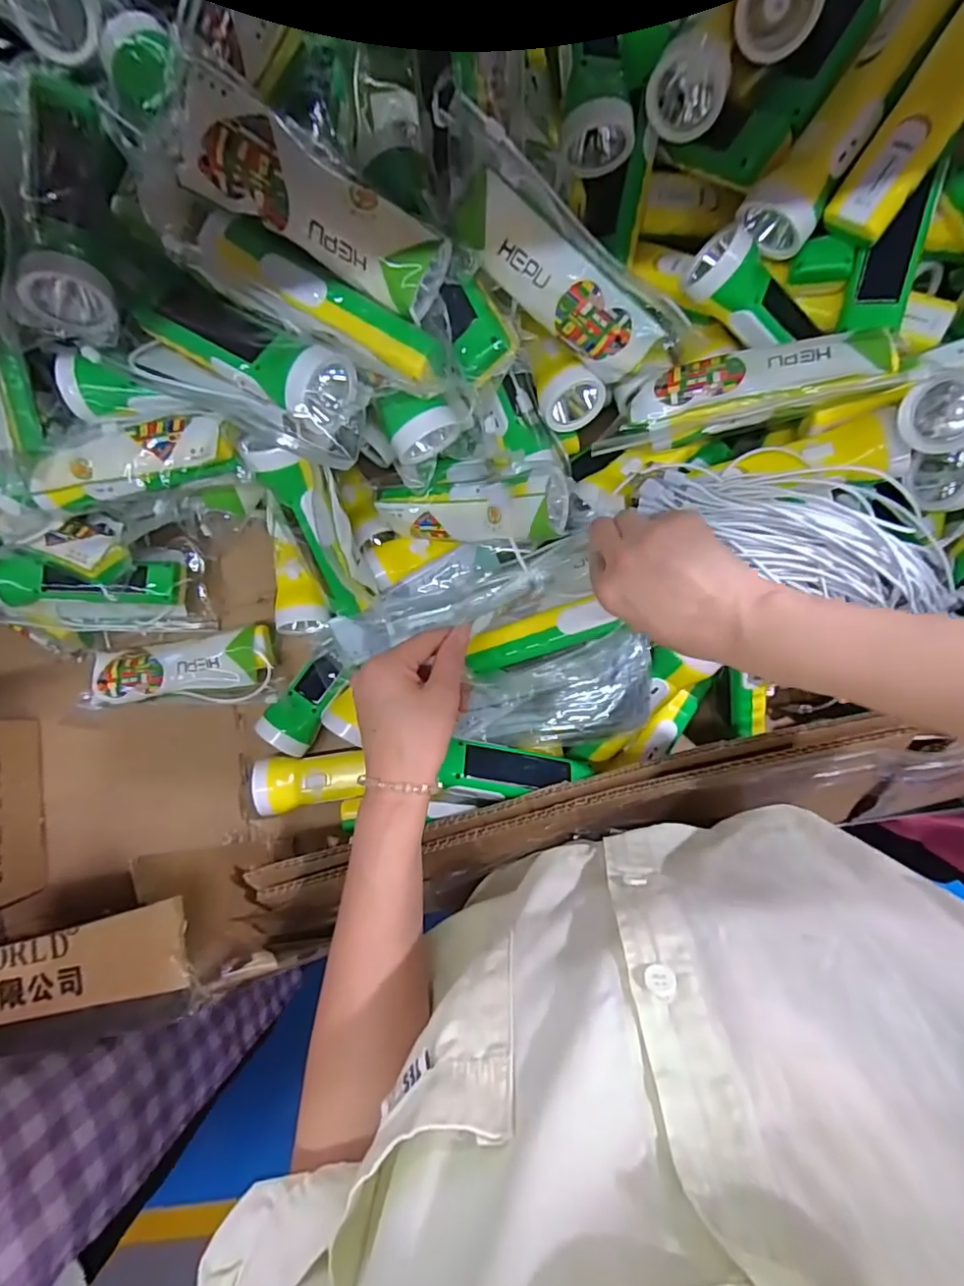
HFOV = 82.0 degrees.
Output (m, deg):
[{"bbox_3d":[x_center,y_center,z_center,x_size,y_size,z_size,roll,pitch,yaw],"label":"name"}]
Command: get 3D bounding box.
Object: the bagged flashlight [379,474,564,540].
[{"bbox_3d":[-0.014,-0.112,0.465,0.166,0.073,0.058,5,85,26],"label":"bagged flashlight"}]

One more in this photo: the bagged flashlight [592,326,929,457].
[{"bbox_3d":[0.199,-0.191,0.411,0.186,0.036,0.058,-7,84,23],"label":"bagged flashlight"}]

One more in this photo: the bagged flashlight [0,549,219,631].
[{"bbox_3d":[-0.384,-0.052,0.538,0.218,0.090,0.079,-2,84,-14],"label":"bagged flashlight"}]

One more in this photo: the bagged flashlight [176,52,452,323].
[{"bbox_3d":[-0.103,-0.271,0.342,0.167,0.055,0.054,28,87,-12],"label":"bagged flashlight"}]

